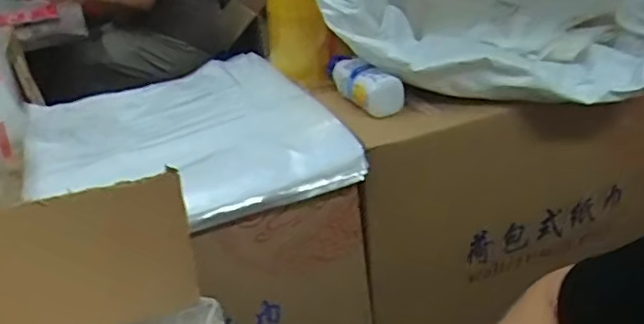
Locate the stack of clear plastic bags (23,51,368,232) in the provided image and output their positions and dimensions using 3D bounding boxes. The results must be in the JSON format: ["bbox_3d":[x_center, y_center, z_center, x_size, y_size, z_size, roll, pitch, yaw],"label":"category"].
[{"bbox_3d":[-0.179,-0.037,0.746,0.351,0.053,0.354,-15,30,-16],"label":"stack of clear plastic bags"}]

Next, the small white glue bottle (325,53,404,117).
[{"bbox_3d":[0.049,-0.106,0.764,0.049,0.050,0.143,-17,30,-19],"label":"small white glue bottle"}]

